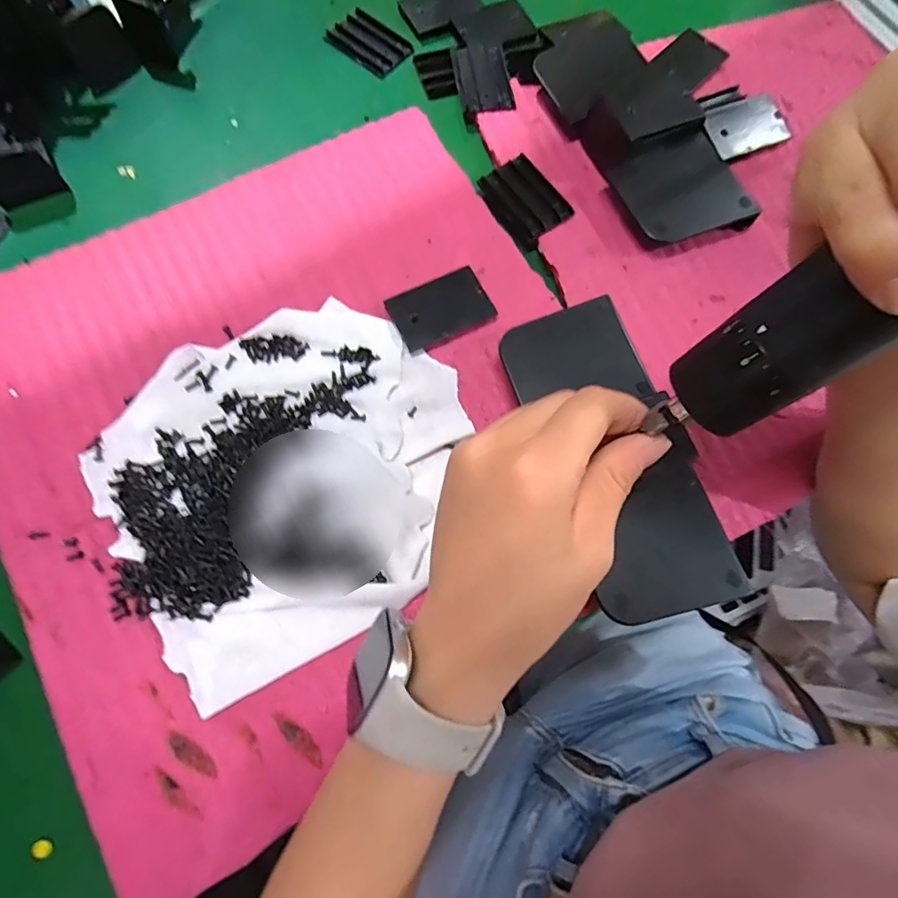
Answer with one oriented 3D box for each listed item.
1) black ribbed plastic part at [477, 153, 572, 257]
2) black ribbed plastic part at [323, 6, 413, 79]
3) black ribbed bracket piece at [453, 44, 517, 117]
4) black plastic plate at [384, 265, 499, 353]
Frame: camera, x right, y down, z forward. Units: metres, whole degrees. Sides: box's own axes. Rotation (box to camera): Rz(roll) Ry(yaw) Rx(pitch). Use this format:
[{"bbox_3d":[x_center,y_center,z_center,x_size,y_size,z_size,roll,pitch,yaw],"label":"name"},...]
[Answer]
[{"bbox_3d":[0.046,-0.154,0.312,0.041,0.006,0.053,-35,77,-11],"label":"black ribbed plastic part"},{"bbox_3d":[-0.055,-0.287,0.355,0.054,0.004,0.037,40,76,10],"label":"black ribbed plastic part"},{"bbox_3d":[0.024,-0.251,0.341,0.034,0.004,0.059,-9,74,-5],"label":"black ribbed bracket piece"},{"bbox_3d":[-0.004,-0.081,0.289,0.055,0.004,0.036,-27,76,-10],"label":"black plastic plate"}]

